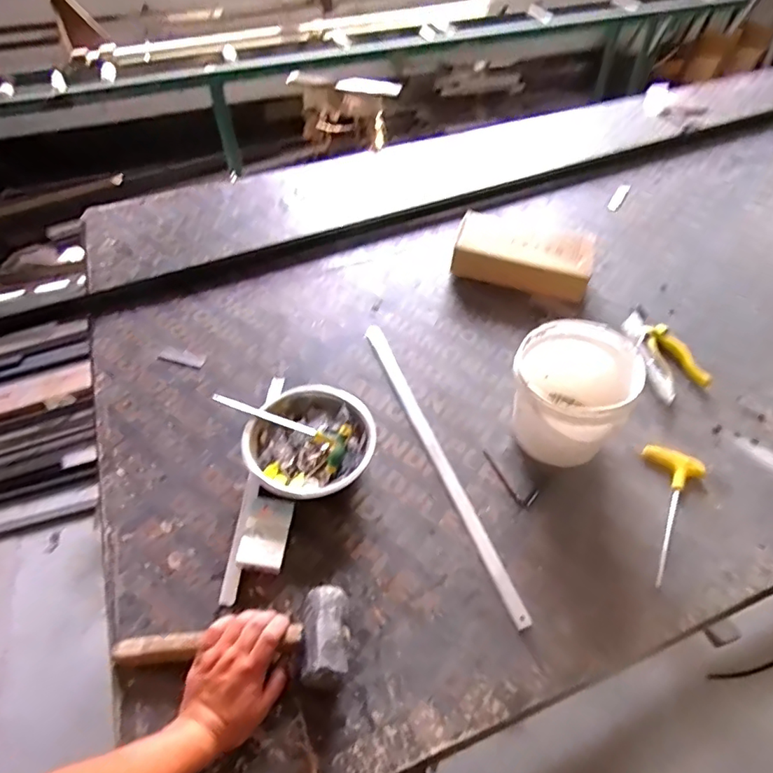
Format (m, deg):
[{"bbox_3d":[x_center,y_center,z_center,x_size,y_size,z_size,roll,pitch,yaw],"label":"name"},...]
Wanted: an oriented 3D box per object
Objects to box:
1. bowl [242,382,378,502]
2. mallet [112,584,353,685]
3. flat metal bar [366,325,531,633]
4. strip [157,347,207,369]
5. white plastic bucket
[{"bbox_3d":[-0.106,0.080,0.761,0.174,0.058,0.168,0,50,0],"label":"bowl"},{"bbox_3d":[-0.172,0.292,0.605,0.262,0.053,0.099,-7,50,4],"label":"mallet"},{"bbox_3d":[0.071,0.092,0.784,0.027,0.010,0.531,-17,52,-14],"label":"flat metal bar"},{"bbox_3d":[-0.347,-0.051,0.900,0.077,0.006,0.033,14,51,11],"label":"strip"},{"bbox_3d":[0.256,0.016,0.754,0.153,0.158,0.176,12,53,9],"label":"white plastic bucket"}]

